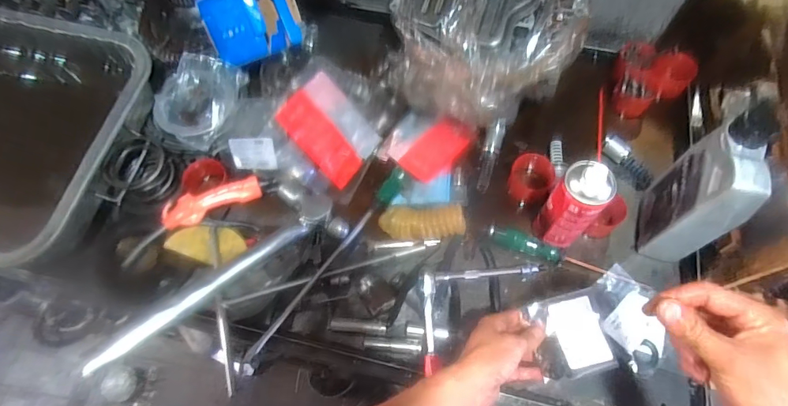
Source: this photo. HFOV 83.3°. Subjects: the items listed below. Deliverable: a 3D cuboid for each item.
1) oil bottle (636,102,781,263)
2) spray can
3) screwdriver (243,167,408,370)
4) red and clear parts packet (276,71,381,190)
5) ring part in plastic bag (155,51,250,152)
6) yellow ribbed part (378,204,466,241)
[{"bbox_3d":[0.411,-0.013,0.591,0.066,0.209,0.131,11,66,7],"label":"oil bottle"},{"bbox_3d":[0.245,0.006,0.603,0.065,0.154,0.058,36,71,17],"label":"spray can"},{"bbox_3d":[-0.089,0.084,0.657,0.028,0.027,0.354,32,70,16],"label":"screwdriver"},{"bbox_3d":[-0.102,-0.121,0.726,0.119,0.018,0.155,-50,117,-18],"label":"red and clear parts packet"},{"bbox_3d":[-0.321,-0.167,0.732,0.148,0.047,0.166,16,66,9],"label":"ring part in plastic bag"},{"bbox_3d":[0.041,0.029,0.669,0.128,0.034,0.048,-2,64,14],"label":"yellow ribbed part"}]

